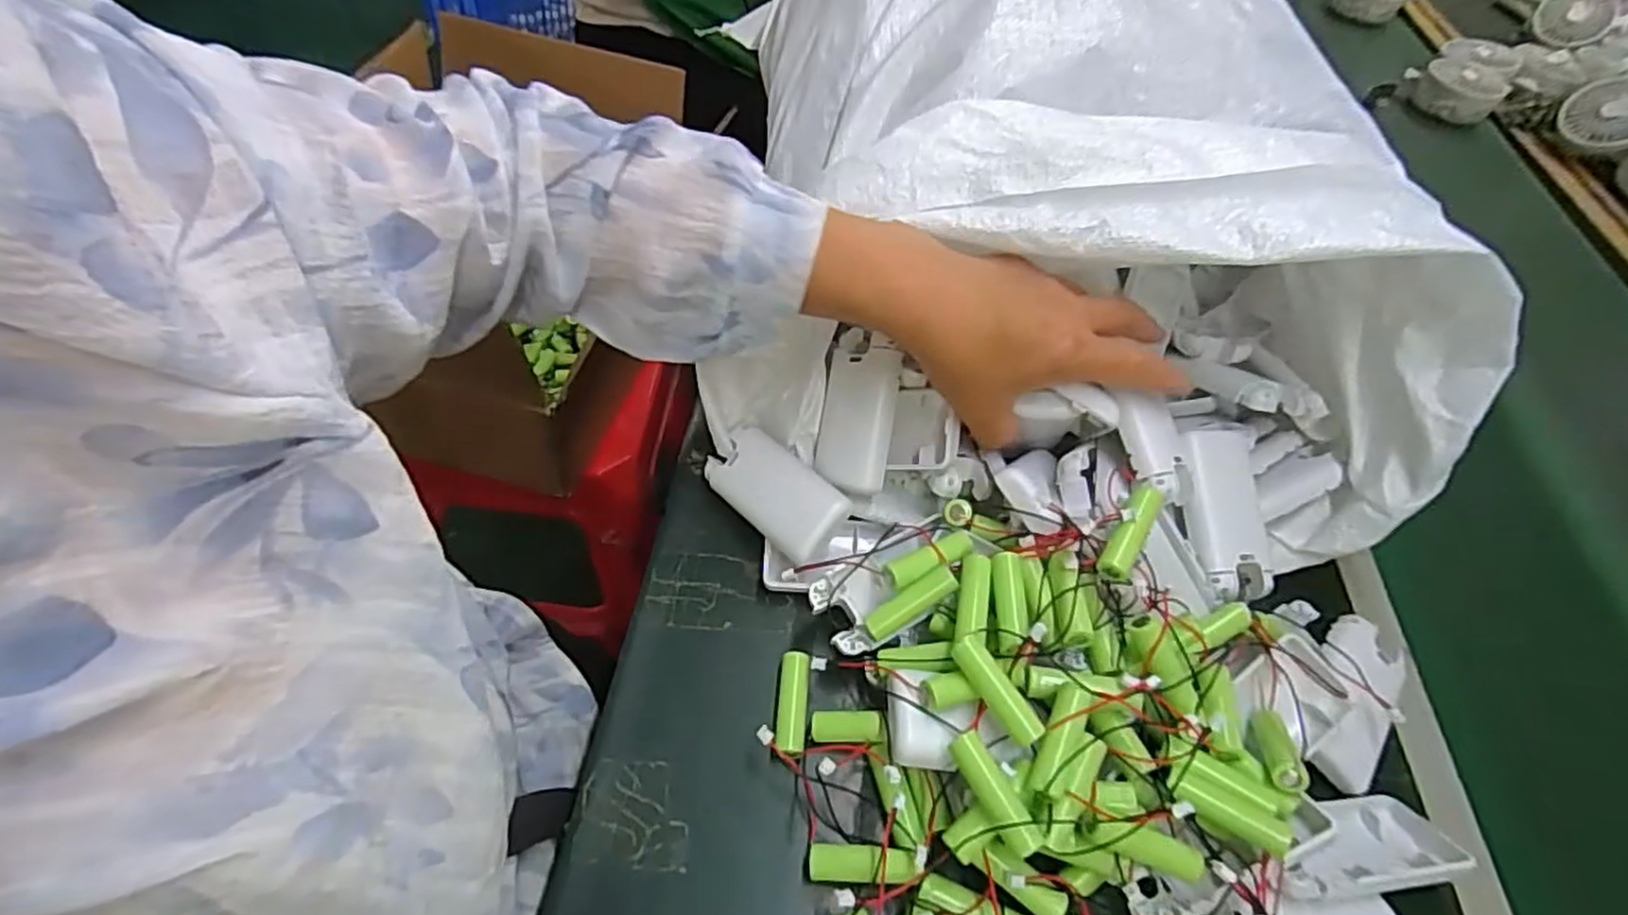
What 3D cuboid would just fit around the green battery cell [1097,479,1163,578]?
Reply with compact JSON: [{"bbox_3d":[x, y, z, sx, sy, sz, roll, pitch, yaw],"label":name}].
[{"bbox_3d":[0.148,0.034,0.346,0.014,0.014,0.050,30,55,14],"label":"green battery cell"}]

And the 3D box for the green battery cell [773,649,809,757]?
[{"bbox_3d":[-0.011,0.123,0.363,0.015,0.017,0.050,6,53,-4],"label":"green battery cell"}]

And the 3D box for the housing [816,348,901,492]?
[{"bbox_3d":[0.025,-0.020,0.419,0.043,0.017,0.082,5,81,32],"label":"housing"}]

